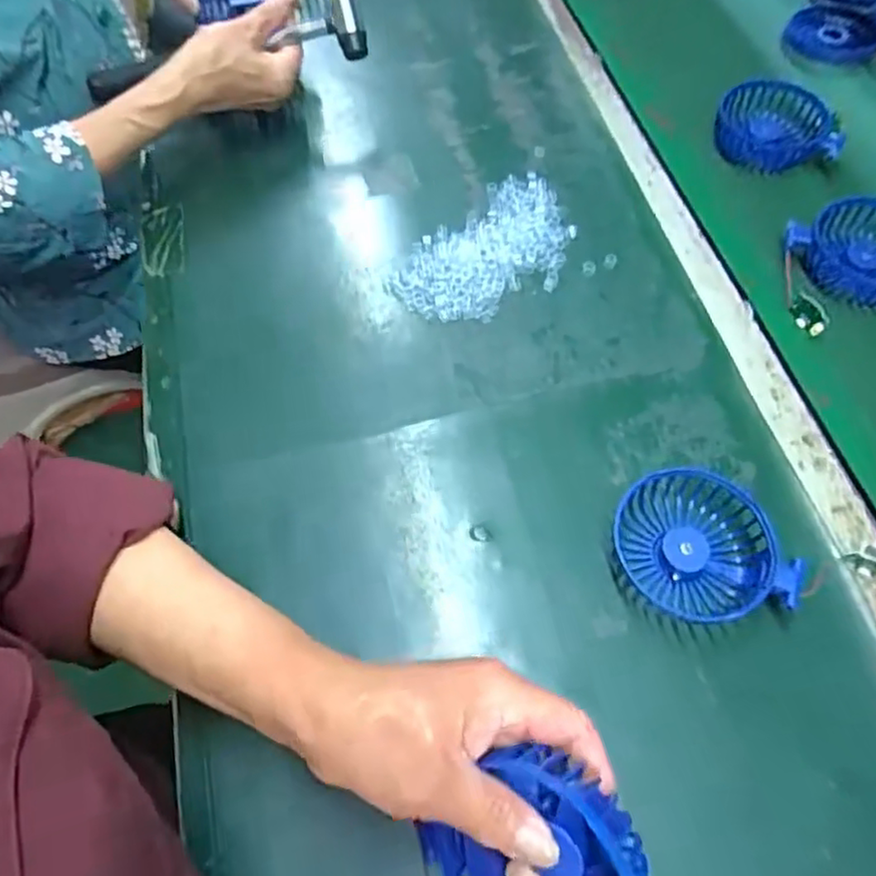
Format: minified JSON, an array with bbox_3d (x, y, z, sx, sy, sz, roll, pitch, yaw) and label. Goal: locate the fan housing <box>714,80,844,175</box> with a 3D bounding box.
[{"bbox_3d":[0.295,-0.269,0.577,0.097,0.037,0.080,11,63,9],"label":"fan housing"}]

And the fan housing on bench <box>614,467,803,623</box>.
[{"bbox_3d":[0.153,0.066,0.391,0.086,0.030,0.089,-2,62,3],"label":"fan housing on bench"}]

